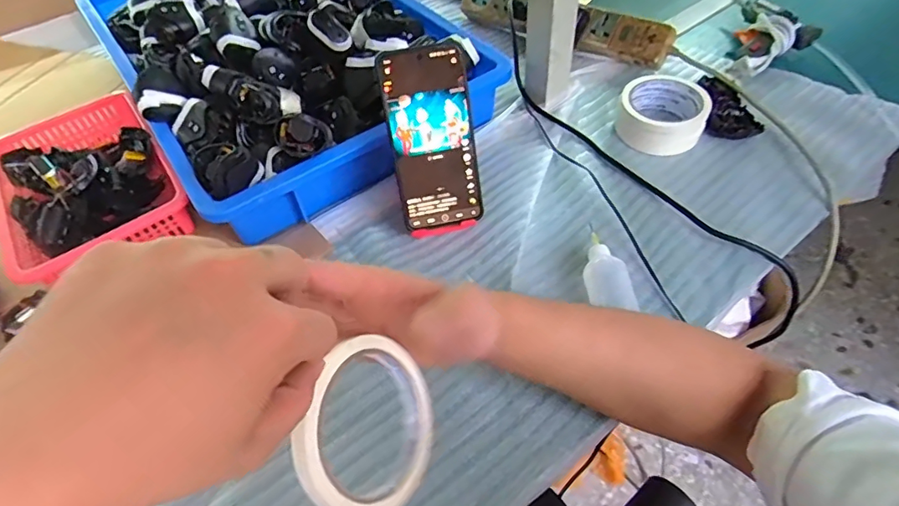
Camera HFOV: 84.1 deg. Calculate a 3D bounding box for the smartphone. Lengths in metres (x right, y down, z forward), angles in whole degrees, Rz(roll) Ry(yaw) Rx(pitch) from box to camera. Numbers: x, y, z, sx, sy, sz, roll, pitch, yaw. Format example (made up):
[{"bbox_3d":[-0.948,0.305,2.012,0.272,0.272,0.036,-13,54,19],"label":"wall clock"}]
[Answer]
[{"bbox_3d":[-0.016,-0.102,0.456,0.079,0.163,0.008,-12,22,-4],"label":"smartphone"}]

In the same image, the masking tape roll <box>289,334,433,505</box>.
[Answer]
[{"bbox_3d":[-0.041,0.093,0.272,0.012,0.094,0.090,-18,59,32],"label":"masking tape roll"}]

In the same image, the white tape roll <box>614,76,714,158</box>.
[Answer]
[{"bbox_3d":[0.243,-0.159,0.570,0.093,0.045,0.092,-2,51,3],"label":"white tape roll"}]

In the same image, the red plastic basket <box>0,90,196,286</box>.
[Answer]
[{"bbox_3d":[-0.396,-0.079,0.548,0.165,0.061,0.249,-30,55,-19],"label":"red plastic basket"}]

